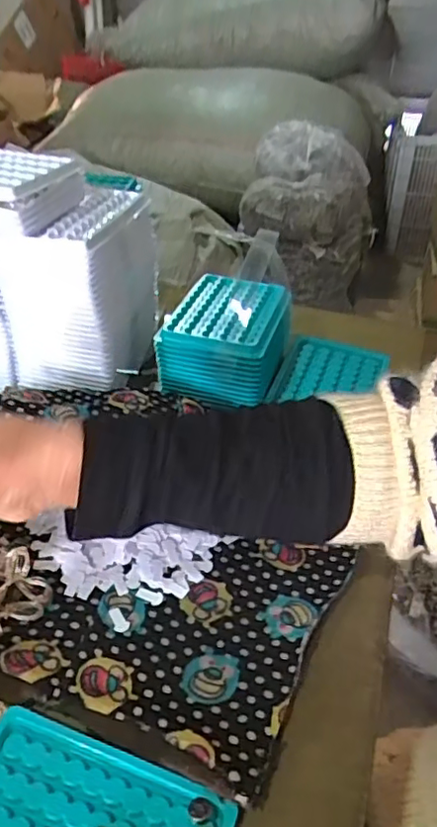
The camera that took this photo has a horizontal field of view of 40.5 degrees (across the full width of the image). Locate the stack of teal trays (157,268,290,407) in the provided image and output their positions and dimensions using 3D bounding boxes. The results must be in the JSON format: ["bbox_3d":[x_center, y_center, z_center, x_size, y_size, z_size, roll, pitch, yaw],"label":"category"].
[{"bbox_3d":[0.007,-0.068,0.547,0.092,0.068,0.137,13,36,14],"label":"stack of teal trays"}]

